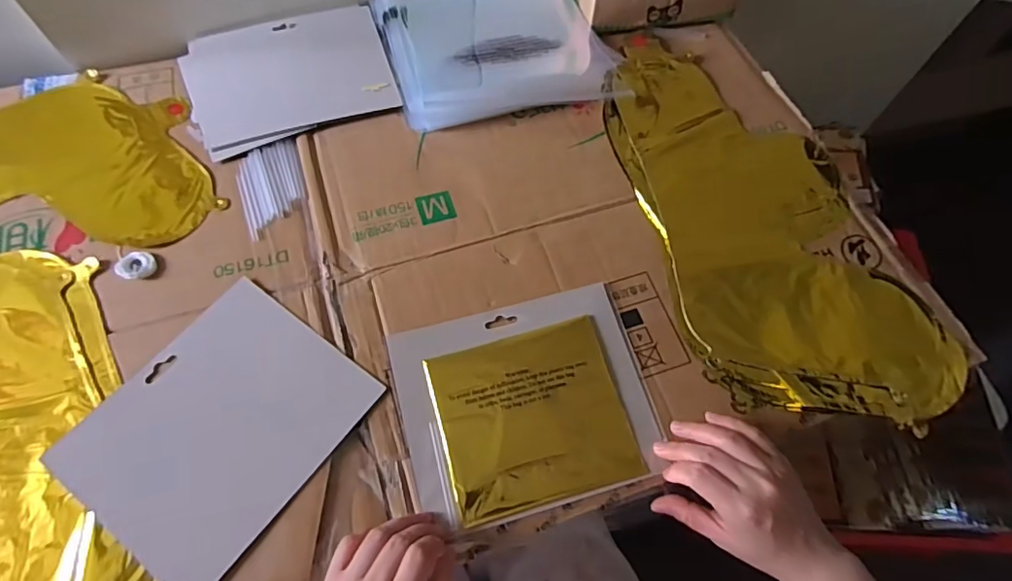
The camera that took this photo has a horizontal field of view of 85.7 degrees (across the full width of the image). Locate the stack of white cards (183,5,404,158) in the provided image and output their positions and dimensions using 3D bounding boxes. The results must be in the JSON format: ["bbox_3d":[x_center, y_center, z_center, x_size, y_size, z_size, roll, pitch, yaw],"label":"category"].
[{"bbox_3d":[-0.226,-0.228,0.576,0.203,0.013,0.159,-22,66,-13],"label":"stack of white cards"}]

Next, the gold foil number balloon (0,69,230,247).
[{"bbox_3d":[-0.476,-0.113,0.521,0.383,0.013,0.207,-9,64,-7],"label":"gold foil number balloon"}]

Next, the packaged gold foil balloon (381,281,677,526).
[{"bbox_3d":[0.016,0.089,0.445,0.195,0.013,0.163,-13,65,-9],"label":"packaged gold foil balloon"}]

